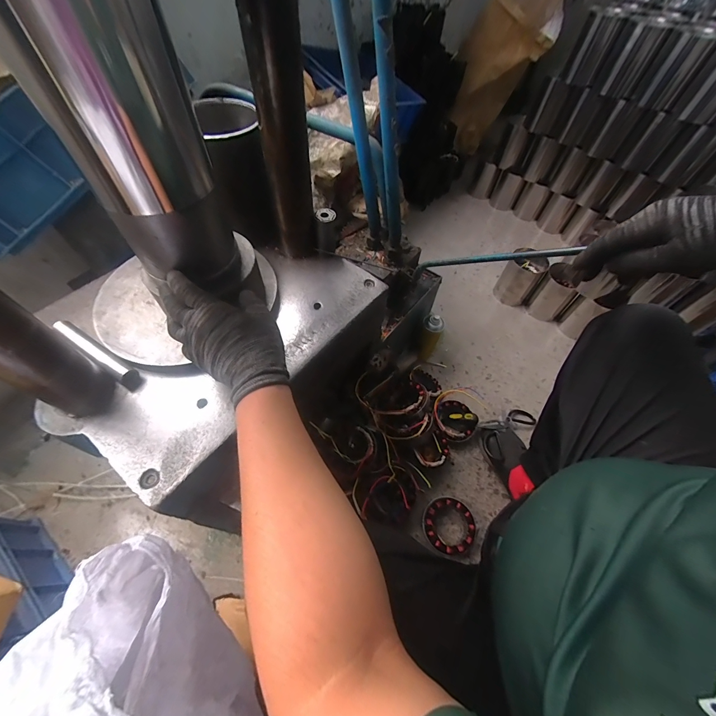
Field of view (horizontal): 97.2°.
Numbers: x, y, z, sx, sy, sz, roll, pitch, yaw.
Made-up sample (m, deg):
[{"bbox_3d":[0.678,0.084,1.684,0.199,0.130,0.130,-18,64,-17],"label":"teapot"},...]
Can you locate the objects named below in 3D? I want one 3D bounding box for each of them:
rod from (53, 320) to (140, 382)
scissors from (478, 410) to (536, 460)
[{"bbox_3d":[-0.364,-0.010,0.437,0.145,0.021,0.022,29,60,15],"label":"rod"},{"bbox_3d":[0.400,0.192,0.865,0.221,0.025,0.093,-26,56,-34],"label":"scissors"}]

